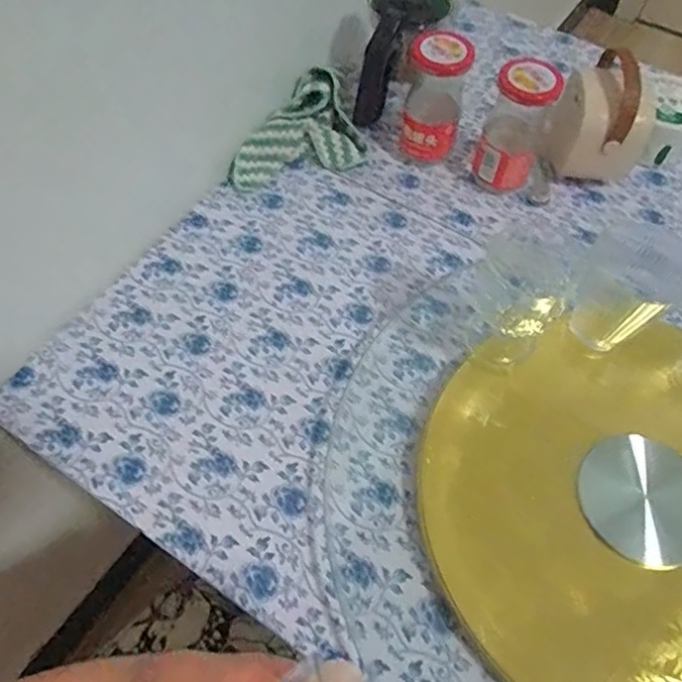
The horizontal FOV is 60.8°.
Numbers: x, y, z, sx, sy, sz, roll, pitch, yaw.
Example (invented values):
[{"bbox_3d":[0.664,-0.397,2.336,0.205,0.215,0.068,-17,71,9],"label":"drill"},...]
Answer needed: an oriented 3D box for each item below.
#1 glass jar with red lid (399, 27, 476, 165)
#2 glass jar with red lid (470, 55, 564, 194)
[{"bbox_3d":[0.094,-0.241,0.594,0.056,0.121,0.062,10,59,3],"label":"glass jar with red lid"},{"bbox_3d":[0.170,-0.205,0.573,0.058,0.123,0.064,21,60,10],"label":"glass jar with red lid"}]

